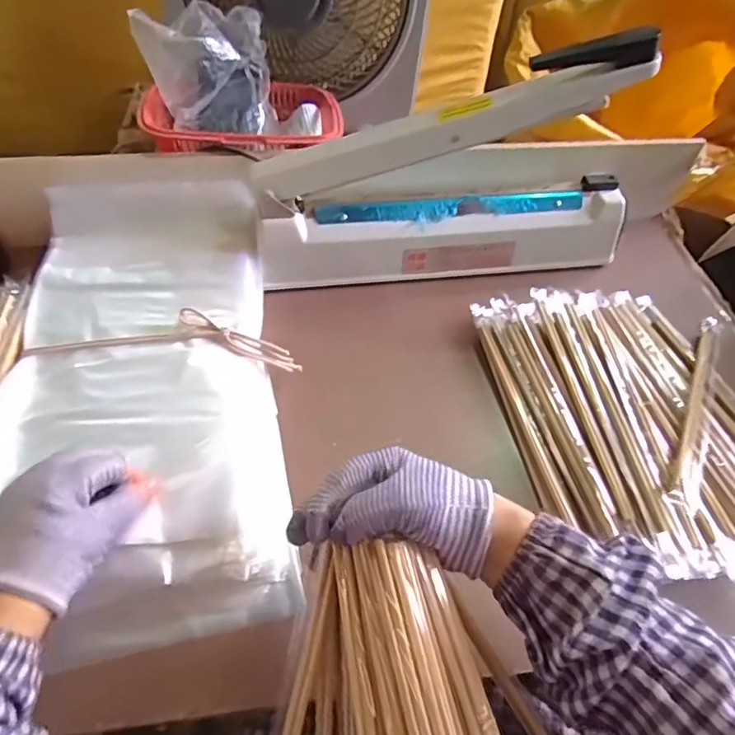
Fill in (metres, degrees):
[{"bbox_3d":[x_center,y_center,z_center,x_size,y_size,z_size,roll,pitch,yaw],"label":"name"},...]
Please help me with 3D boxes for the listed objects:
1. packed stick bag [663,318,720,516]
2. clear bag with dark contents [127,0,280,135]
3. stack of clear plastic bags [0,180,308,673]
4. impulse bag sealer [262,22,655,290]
[{"bbox_3d":[0.318,0.030,0.520,0.027,0.009,0.260,24,57,13],"label":"packed stick bag"},{"bbox_3d":[-0.179,-0.333,0.613,0.138,0.097,0.101,-9,56,-9],"label":"clear bag with dark contents"},{"bbox_3d":[-0.199,0.003,0.489,0.239,0.062,0.446,-12,61,-11],"label":"stack of clear plastic bags"},{"bbox_3d":[0.099,-0.192,0.559,0.422,0.221,0.077,-4,55,-6],"label":"impulse bag sealer"}]

